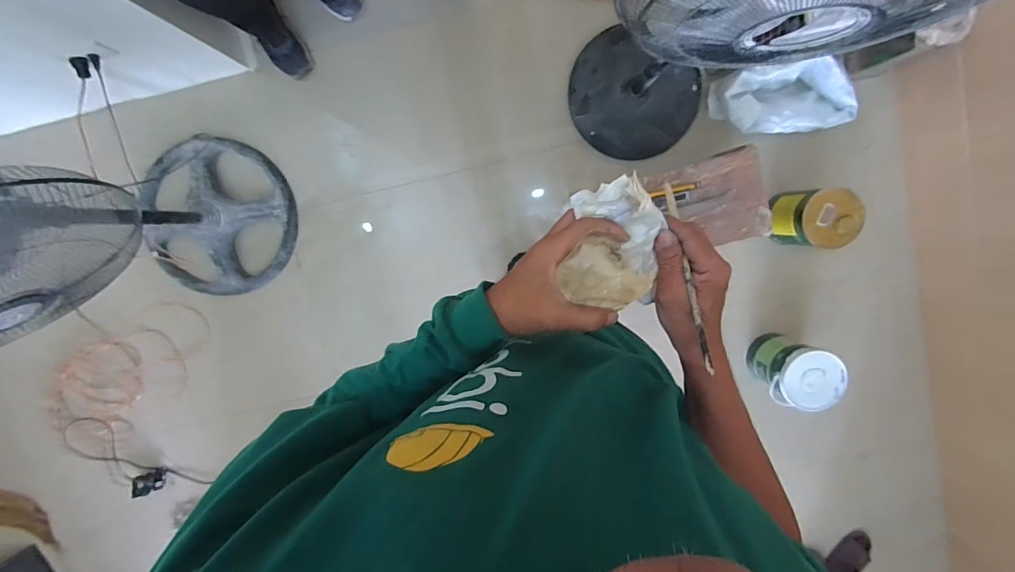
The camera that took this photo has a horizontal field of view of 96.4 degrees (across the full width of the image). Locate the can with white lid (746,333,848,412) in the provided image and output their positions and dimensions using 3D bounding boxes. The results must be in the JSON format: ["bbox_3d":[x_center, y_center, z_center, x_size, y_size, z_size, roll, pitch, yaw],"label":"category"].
[{"bbox_3d":[0.835,0.240,1.342,0.157,0.233,0.166,0,97,2],"label":"can with white lid"}]

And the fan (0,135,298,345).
[{"bbox_3d":[-0.904,-0.148,0.972,0.427,0.971,0.469,-6,97,3],"label":"fan"}]

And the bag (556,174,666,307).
[{"bbox_3d":[0.095,-0.038,0.409,0.082,0.059,0.112,6,99,2],"label":"bag"}]

